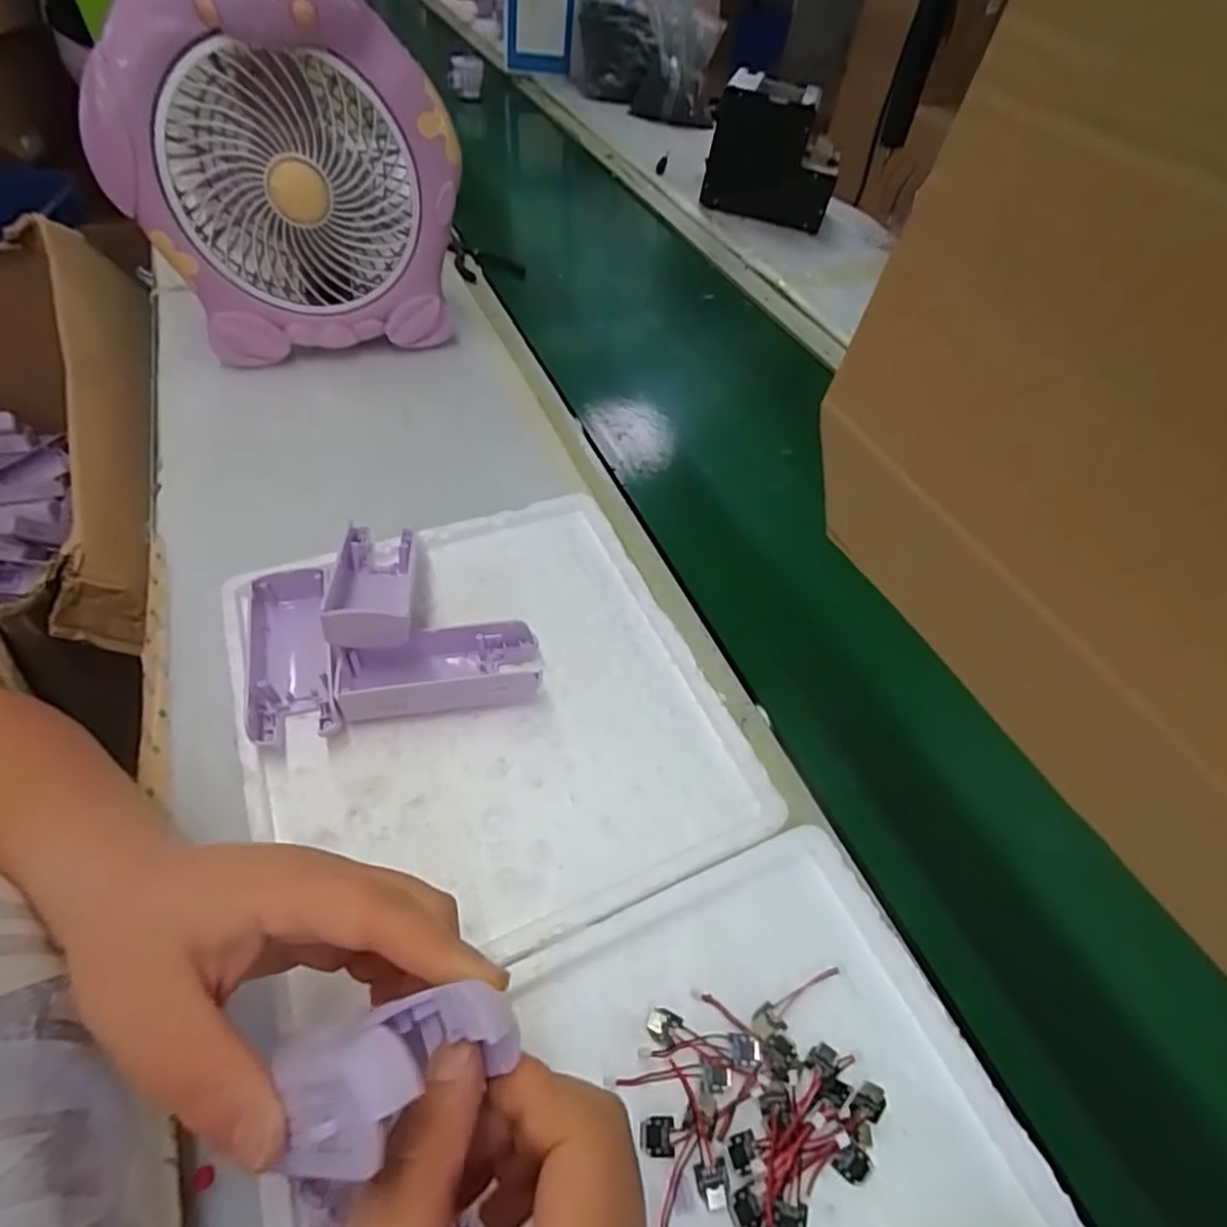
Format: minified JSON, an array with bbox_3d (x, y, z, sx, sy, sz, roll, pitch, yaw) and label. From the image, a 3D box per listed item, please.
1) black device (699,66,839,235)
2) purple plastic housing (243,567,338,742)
[{"bbox_3d":[0.218,-0.630,0.862,0.185,0.137,0.105,17,52,6],"label":"black device"},{"bbox_3d":[-0.186,0.025,0.359,0.048,0.030,0.108,-14,55,-15],"label":"purple plastic housing"}]

